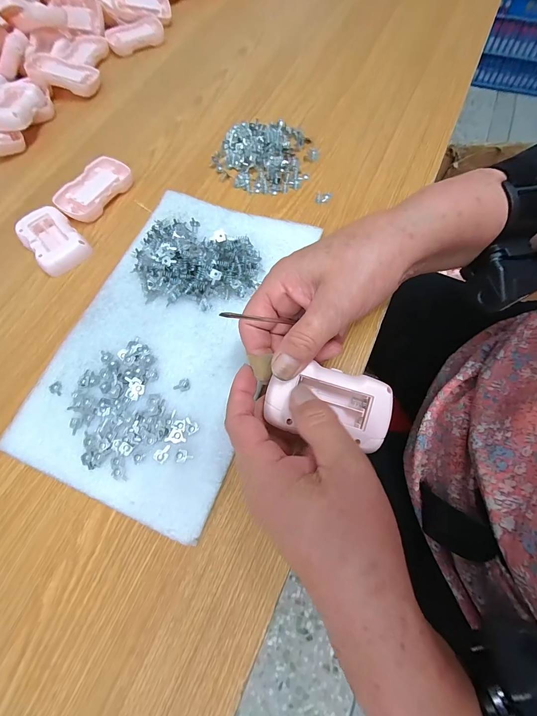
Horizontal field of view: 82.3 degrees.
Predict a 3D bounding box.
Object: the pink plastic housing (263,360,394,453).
[{"bbox_3d":[0.041,0.033,0.214,0.084,0.021,0.048,8,68,-1],"label":"pink plastic housing"}]

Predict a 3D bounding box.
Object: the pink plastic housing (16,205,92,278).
[{"bbox_3d":[-0.235,-0.128,0.336,0.052,0.020,0.081,-40,72,-13],"label":"pink plastic housing"}]

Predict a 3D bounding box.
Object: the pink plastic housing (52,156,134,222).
[{"bbox_3d":[-0.205,-0.199,0.366,0.056,0.019,0.087,31,72,14],"label":"pink plastic housing"}]

